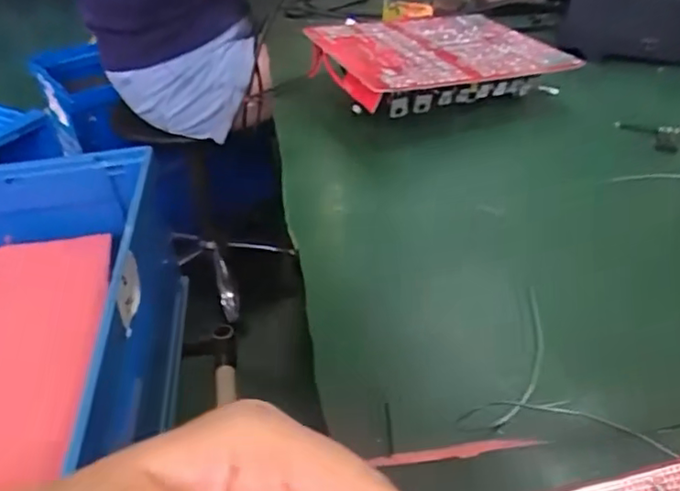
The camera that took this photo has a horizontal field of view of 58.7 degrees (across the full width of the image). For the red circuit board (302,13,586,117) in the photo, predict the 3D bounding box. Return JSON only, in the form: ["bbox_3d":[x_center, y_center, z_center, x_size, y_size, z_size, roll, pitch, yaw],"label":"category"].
[{"bbox_3d":[0.084,-0.182,0.580,0.197,0.041,0.209,-14,38,-13],"label":"red circuit board"}]

